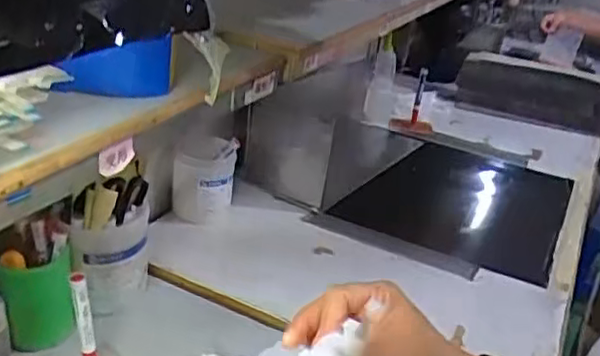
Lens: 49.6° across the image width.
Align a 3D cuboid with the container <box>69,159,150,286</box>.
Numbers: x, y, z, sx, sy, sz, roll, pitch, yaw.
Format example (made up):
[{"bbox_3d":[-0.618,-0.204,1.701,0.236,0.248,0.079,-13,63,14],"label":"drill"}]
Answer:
[{"bbox_3d":[-0.240,0.064,0.830,0.091,0.155,0.099,0,27,-15],"label":"container"}]

